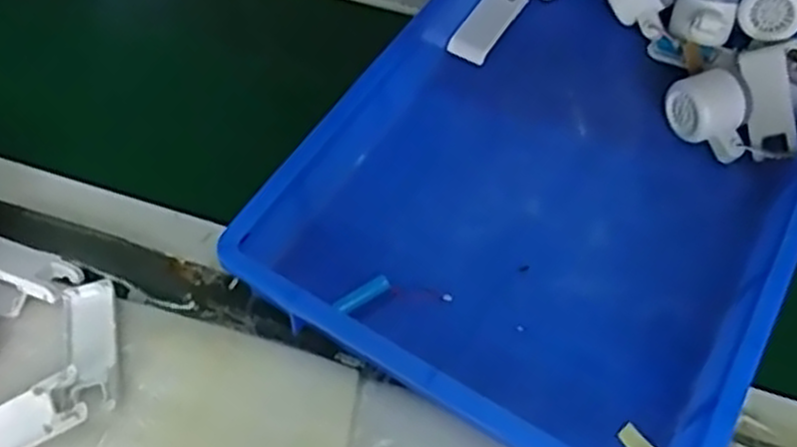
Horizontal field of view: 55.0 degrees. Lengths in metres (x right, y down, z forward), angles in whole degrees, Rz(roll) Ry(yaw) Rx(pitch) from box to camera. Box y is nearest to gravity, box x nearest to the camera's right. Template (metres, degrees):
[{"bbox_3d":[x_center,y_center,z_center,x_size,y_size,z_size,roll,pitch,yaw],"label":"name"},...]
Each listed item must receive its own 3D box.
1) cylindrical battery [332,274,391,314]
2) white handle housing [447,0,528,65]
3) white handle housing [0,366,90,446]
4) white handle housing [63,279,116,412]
[{"bbox_3d":[-0.029,0.057,0.599,0.046,0.011,0.013,-29,64,-19],"label":"cylindrical battery"},{"bbox_3d":[0.090,-0.201,0.766,0.037,0.015,0.105,28,61,14],"label":"white handle housing"},{"bbox_3d":[-0.268,0.140,0.527,0.102,0.019,0.040,-23,62,-16],"label":"white handle housing"},{"bbox_3d":[-0.229,0.088,0.568,0.036,0.013,0.102,-12,60,-10],"label":"white handle housing"}]

